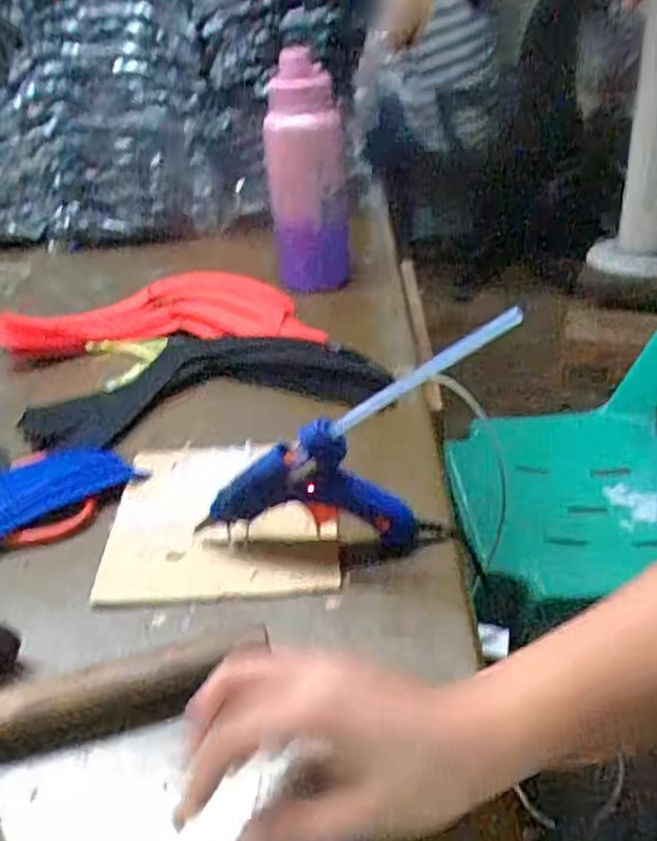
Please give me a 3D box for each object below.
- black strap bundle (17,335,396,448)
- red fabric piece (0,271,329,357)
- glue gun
[{"bbox_3d":[-0.108,-0.036,0.676,0.330,0.045,0.131,-6,32,-1],"label":"black strap bundle"},{"bbox_3d":[-0.172,-0.112,0.760,0.334,0.041,0.145,-2,32,5],"label":"red fabric piece"},{"bbox_3d":[-0.016,0.042,0.446,0.134,0.092,0.022,-4,32,2],"label":"glue gun"}]

